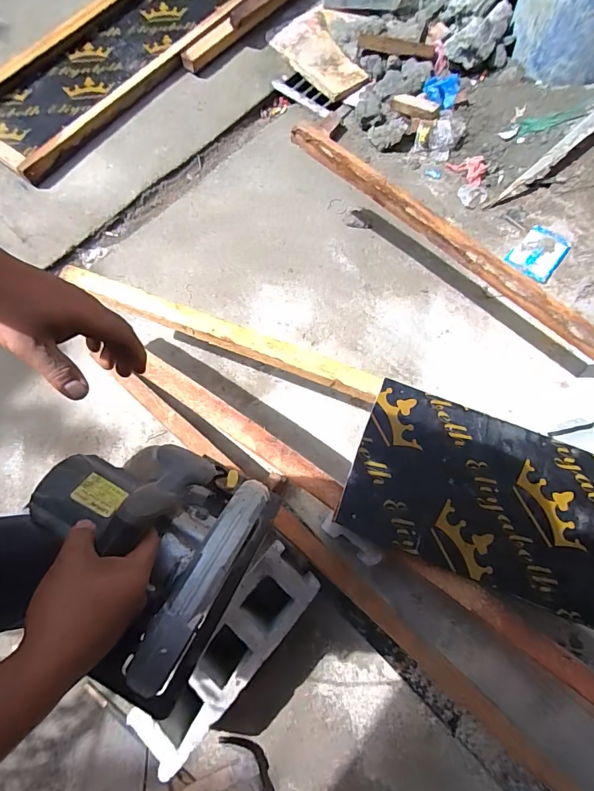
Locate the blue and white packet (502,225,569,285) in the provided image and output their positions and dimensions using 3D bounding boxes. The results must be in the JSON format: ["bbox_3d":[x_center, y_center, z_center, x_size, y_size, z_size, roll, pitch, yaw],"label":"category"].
[{"bbox_3d":[0.710,-0.420,1.190,0.130,0.009,0.151,37,92,17],"label":"blue and white packet"}]

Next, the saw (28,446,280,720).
[{"bbox_3d":[-0.173,0.158,0.448,0.229,0.197,0.215,27,74,7],"label":"saw"}]

